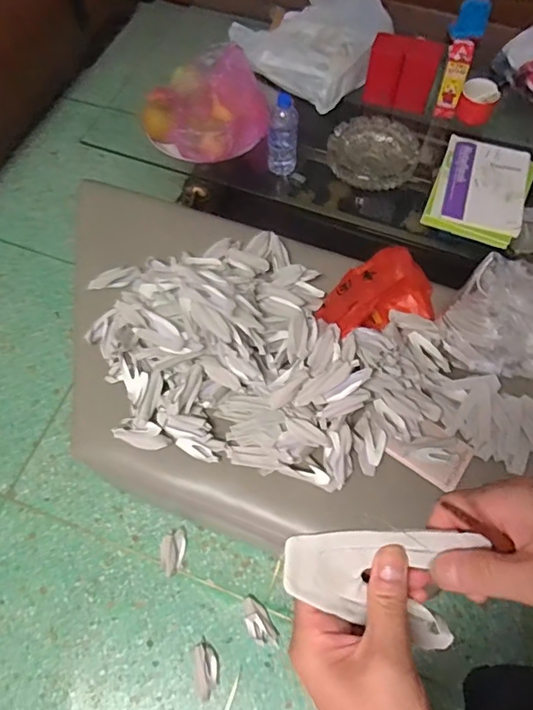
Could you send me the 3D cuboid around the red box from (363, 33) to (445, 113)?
[{"bbox_3d":[0.350,-0.729,1.360,0.169,0.174,0.042,9,62,4],"label":"red box"}]

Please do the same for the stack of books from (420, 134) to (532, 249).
[{"bbox_3d":[0.519,-0.402,1.266,0.218,0.041,0.317,19,64,16],"label":"stack of books"}]

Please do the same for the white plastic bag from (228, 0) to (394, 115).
[{"bbox_3d":[0.146,-0.903,1.462,0.420,0.117,0.407,-38,69,-19],"label":"white plastic bag"}]

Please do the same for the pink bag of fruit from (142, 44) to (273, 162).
[{"bbox_3d":[-0.154,-0.625,1.294,0.294,0.139,0.279,-26,65,-14],"label":"pink bag of fruit"}]

